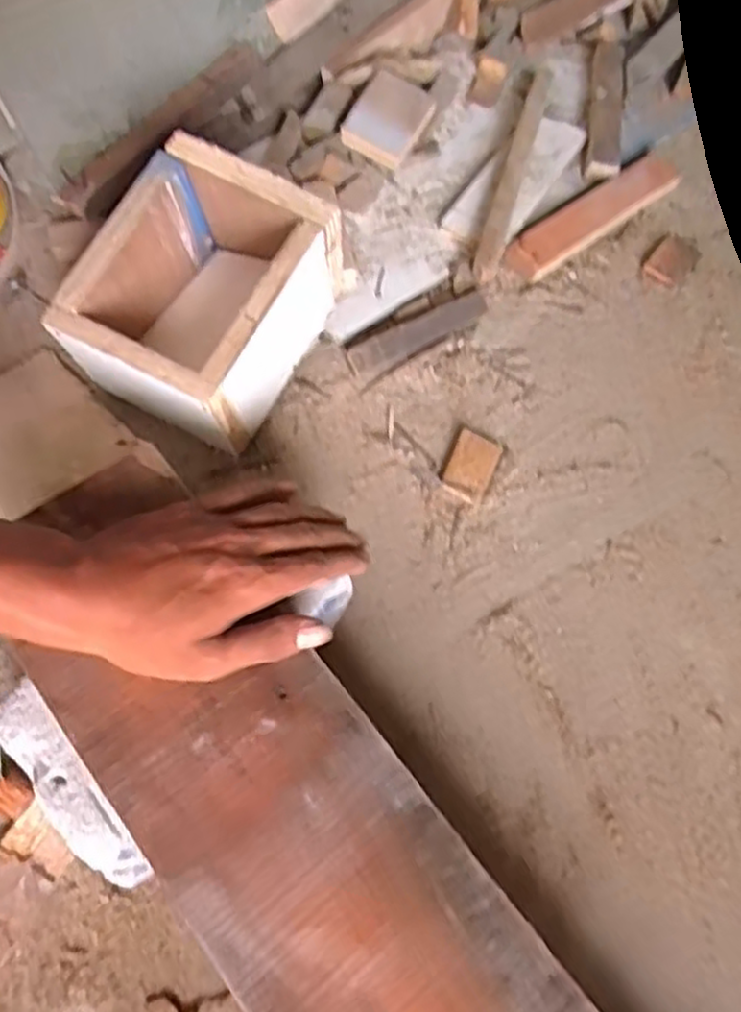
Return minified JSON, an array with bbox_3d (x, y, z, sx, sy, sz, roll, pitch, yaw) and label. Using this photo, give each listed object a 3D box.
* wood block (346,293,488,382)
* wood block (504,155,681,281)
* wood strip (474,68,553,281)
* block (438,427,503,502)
[{"bbox_3d":[0.036,-0.134,0.578,0.119,0.018,0.024,-30,69,-16],"label":"wood block"},{"bbox_3d":[0.195,-0.253,0.643,0.194,0.025,0.037,-36,71,-18],"label":"wood block"},{"bbox_3d":[0.126,-0.296,0.645,0.020,0.025,0.264,16,64,5],"label":"wood strip"},{"bbox_3d":[0.073,-0.030,0.540,0.035,0.010,0.053,23,65,8],"label":"block"}]

